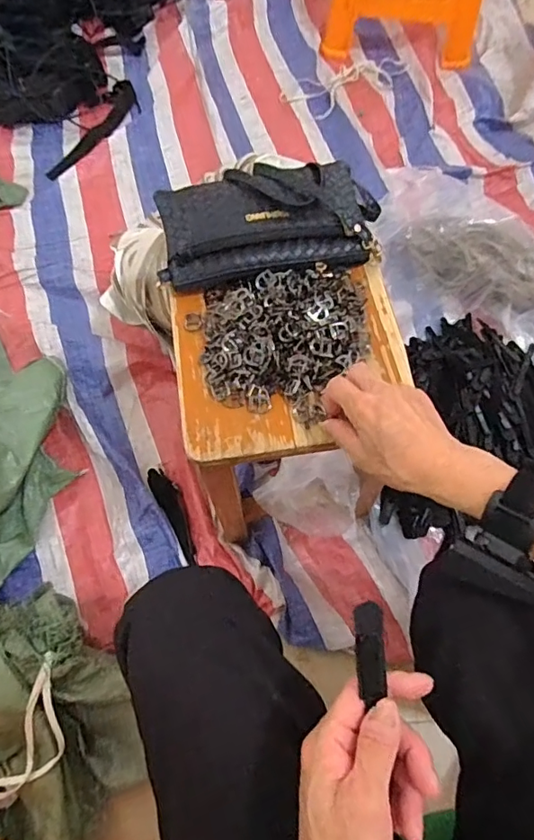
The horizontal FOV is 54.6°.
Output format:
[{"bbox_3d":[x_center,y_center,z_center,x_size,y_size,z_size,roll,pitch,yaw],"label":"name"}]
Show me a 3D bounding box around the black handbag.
[{"bbox_3d":[0.008,-0.211,0.549,0.240,0.051,0.123,-10,67,-4],"label":"black handbag"}]

